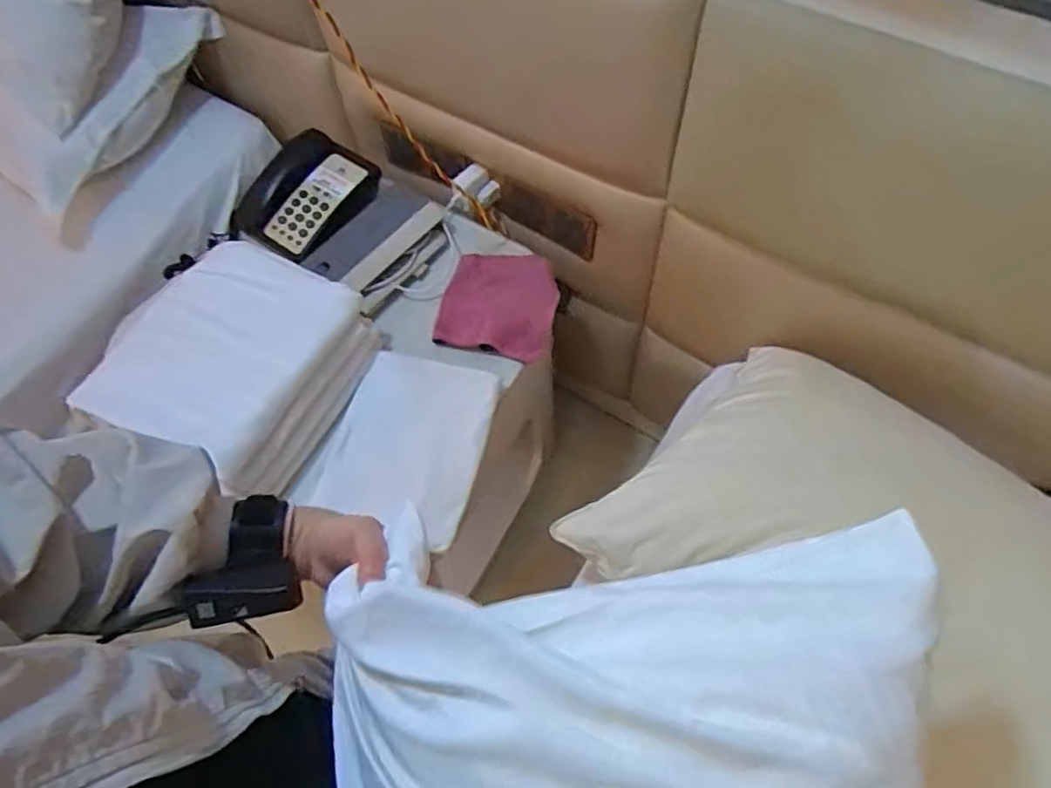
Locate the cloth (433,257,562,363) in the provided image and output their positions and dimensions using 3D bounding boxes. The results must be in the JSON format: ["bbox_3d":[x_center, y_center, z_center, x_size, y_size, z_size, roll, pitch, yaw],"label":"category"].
[{"bbox_3d":[-0.038,-0.141,0.993,0.171,0.033,0.170,14,64,10],"label":"cloth"}]

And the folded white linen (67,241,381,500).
[{"bbox_3d":[-0.392,-0.041,0.905,0.283,0.122,0.292,24,66,15],"label":"folded white linen"}]

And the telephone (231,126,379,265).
[{"bbox_3d":[-0.357,-0.321,1.092,0.196,0.061,0.207,30,68,17],"label":"telephone"}]

